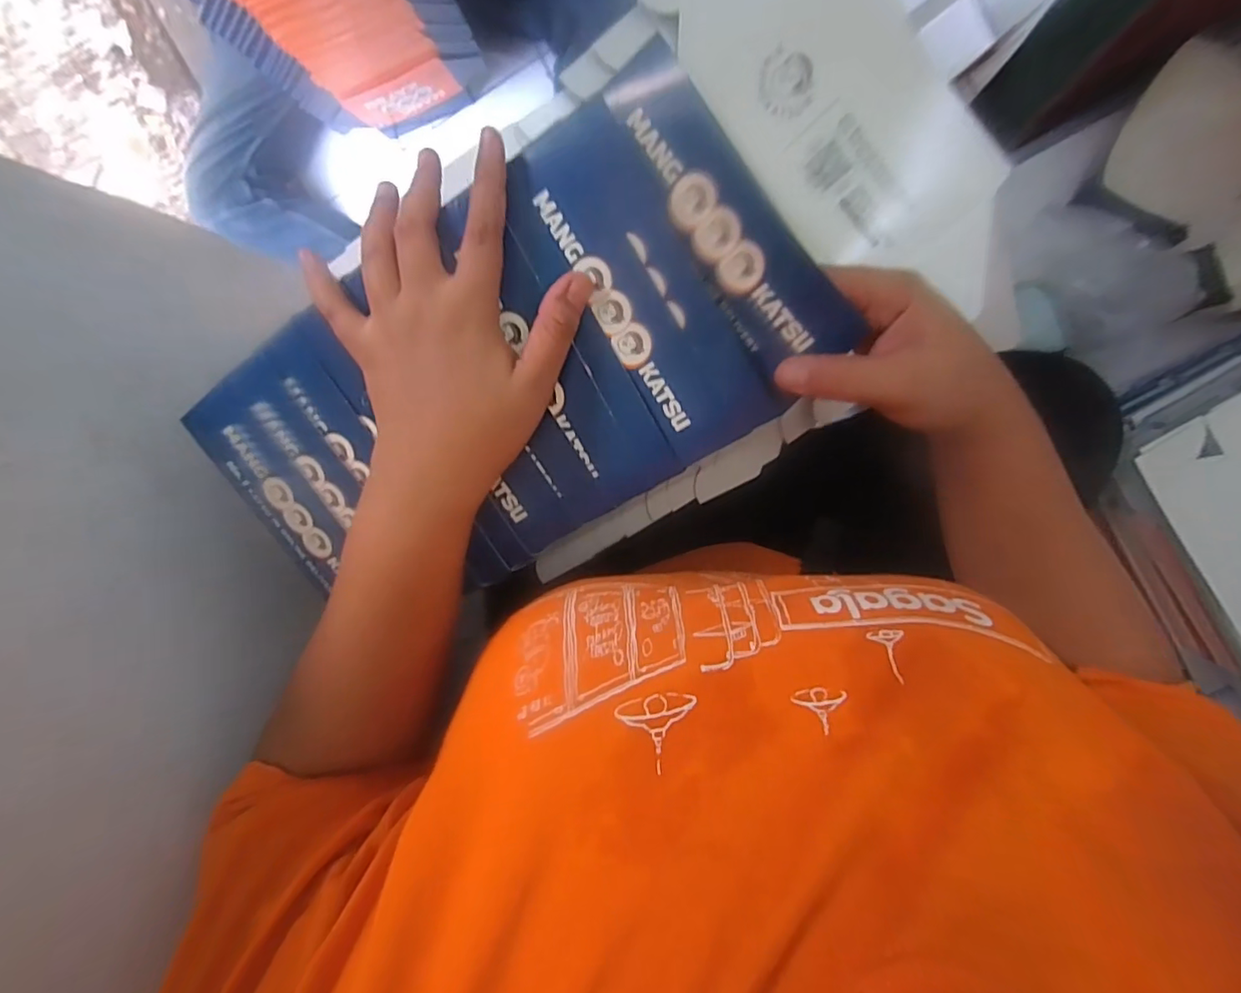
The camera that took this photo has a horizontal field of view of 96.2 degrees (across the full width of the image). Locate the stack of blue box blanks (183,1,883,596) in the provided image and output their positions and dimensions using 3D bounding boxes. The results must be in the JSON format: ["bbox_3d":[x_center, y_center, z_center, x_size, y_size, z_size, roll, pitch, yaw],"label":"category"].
[{"bbox_3d":[-0.064,-0.047,0.298,0.334,0.022,0.196,-30,105,15],"label":"stack of blue box blanks"}]

